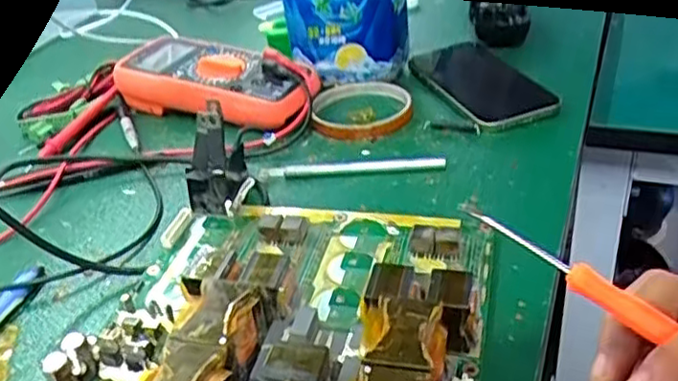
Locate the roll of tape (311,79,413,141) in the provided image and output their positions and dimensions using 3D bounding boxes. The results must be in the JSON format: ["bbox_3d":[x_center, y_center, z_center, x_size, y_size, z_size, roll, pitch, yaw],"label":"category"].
[{"bbox_3d":[0.018,-0.067,0.544,0.080,0.010,0.086,-4,32,3],"label":"roll of tape"}]

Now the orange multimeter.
[{"bbox_3d":[-0.102,-0.091,0.572,0.180,0.039,0.081,16,38,30],"label":"orange multimeter"}]

